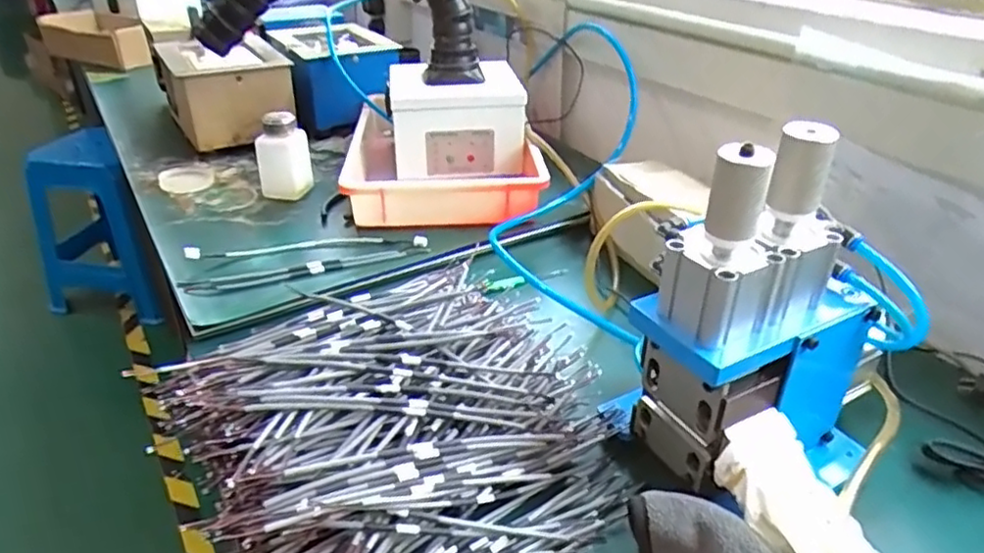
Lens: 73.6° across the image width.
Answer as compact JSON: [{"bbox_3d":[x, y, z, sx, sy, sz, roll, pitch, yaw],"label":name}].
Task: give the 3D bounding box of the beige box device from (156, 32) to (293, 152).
[{"bbox_3d":[-0.438,-0.312,1.079,0.181,0.123,0.271,-15,35,-24],"label":"beige box device"}]

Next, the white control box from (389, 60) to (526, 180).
[{"bbox_3d":[-0.052,-0.217,0.937,0.174,0.137,0.150,-4,31,-7],"label":"white control box"}]

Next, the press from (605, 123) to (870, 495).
[{"bbox_3d":[0.185,0.021,0.455,0.166,0.242,0.107,-10,33,-16],"label":"press"}]

